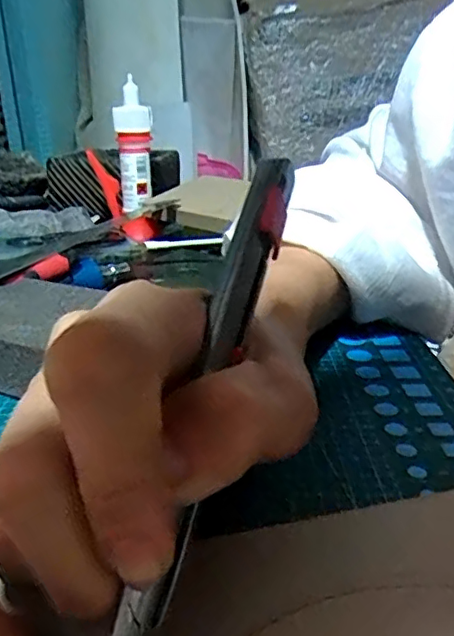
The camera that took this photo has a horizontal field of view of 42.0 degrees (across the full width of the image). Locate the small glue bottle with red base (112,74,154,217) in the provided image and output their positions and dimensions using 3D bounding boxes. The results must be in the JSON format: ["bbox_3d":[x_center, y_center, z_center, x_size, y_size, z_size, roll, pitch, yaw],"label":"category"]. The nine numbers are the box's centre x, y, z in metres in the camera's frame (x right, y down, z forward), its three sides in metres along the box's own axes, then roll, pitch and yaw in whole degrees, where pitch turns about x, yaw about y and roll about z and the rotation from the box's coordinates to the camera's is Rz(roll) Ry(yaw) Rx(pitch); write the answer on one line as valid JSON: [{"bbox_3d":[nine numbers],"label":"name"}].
[{"bbox_3d":[-0.076,-0.136,0.482,0.029,0.103,0.025,-3,22,-7],"label":"small glue bottle with red base"}]

